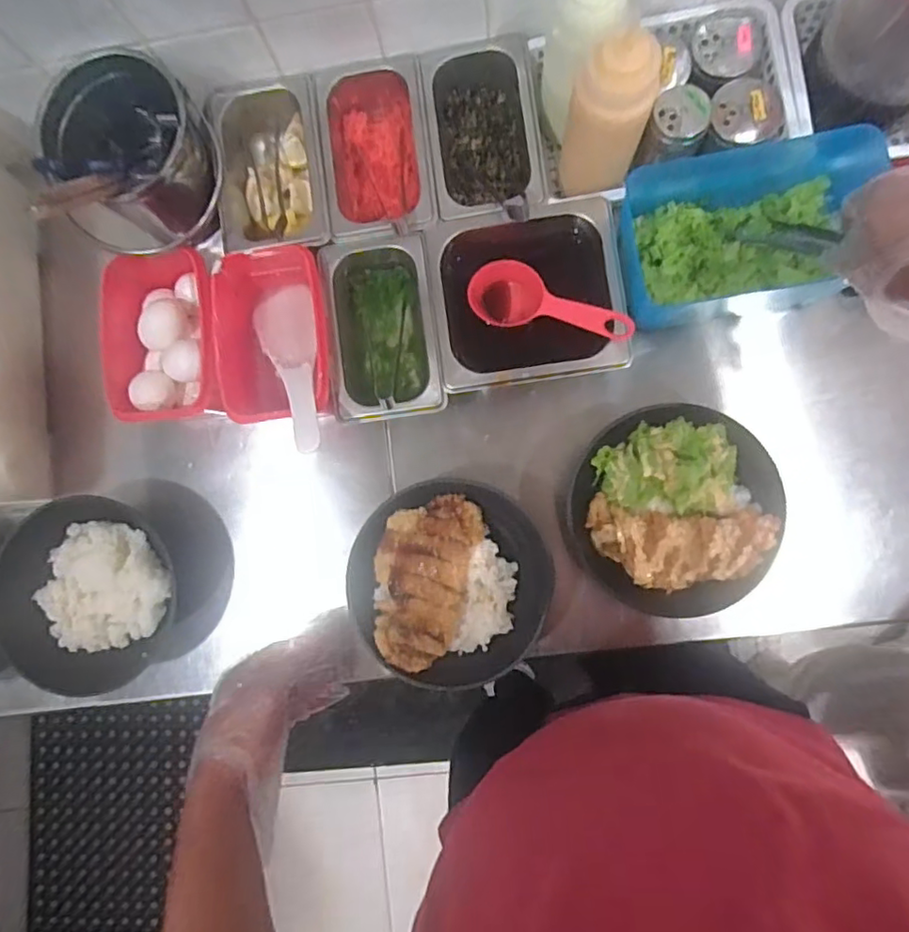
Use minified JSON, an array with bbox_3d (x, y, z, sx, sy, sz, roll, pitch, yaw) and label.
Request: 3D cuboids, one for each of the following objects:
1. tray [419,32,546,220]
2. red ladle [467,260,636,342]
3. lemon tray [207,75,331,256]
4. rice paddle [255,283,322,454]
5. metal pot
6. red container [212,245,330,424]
[{"bbox_3d":[0.028,-0.315,0.600,0.102,0.069,0.178,-8,86,4],"label":"tray"},{"bbox_3d":[0.089,-0.150,0.578,0.158,0.035,0.060,22,88,21],"label":"red ladle"},{"bbox_3d":[-0.180,-0.294,0.619,0.103,0.057,0.178,-7,86,4],"label":"lemon tray"},{"bbox_3d":[-0.156,-0.104,0.592,0.055,0.021,0.200,-20,56,3],"label":"rice paddle"},{"bbox_3d":[-0.292,-0.284,0.565,0.135,0.113,0.159,-24,85,2],"label":"metal pot"},{"bbox_3d":[-0.170,-0.126,0.602,0.105,0.078,0.168,-5,86,4],"label":"red container"}]

